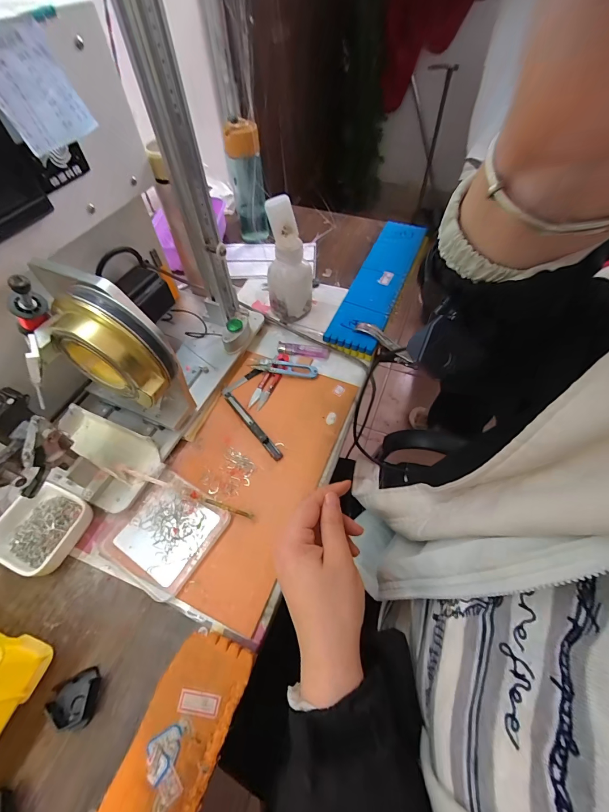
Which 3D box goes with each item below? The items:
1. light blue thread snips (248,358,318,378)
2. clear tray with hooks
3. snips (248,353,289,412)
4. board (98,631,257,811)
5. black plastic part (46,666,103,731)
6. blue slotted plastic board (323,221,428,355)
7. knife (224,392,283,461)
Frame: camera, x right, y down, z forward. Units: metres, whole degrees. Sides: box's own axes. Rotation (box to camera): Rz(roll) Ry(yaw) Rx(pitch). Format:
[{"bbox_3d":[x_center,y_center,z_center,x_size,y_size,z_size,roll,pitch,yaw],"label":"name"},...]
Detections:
[{"bbox_3d":[-0.030,-0.057,0.485,0.098,0.008,0.021,9,78,0],"label":"light blue thread snips"},{"bbox_3d":[-0.154,0.134,0.361,0.106,0.019,0.106,27,61,19],"label":"clear tray with hooks"},{"bbox_3d":[-0.050,-0.040,0.477,0.026,0.010,0.102,18,59,14],"label":"snips"},{"bbox_3d":[-0.112,0.289,0.262,0.067,0.013,0.186,19,59,14],"label":"board"},{"bbox_3d":[-0.202,0.256,0.291,0.036,0.012,0.040,0,56,2],"label":"black plastic part"},{"bbox_3d":[0.134,-0.219,0.583,0.079,0.032,0.338,19,59,15],"label":"blue slotted plastic board"},{"bbox_3d":[-0.070,0.024,0.439,0.013,0.006,0.125,-34,61,-19],"label":"knife"}]

